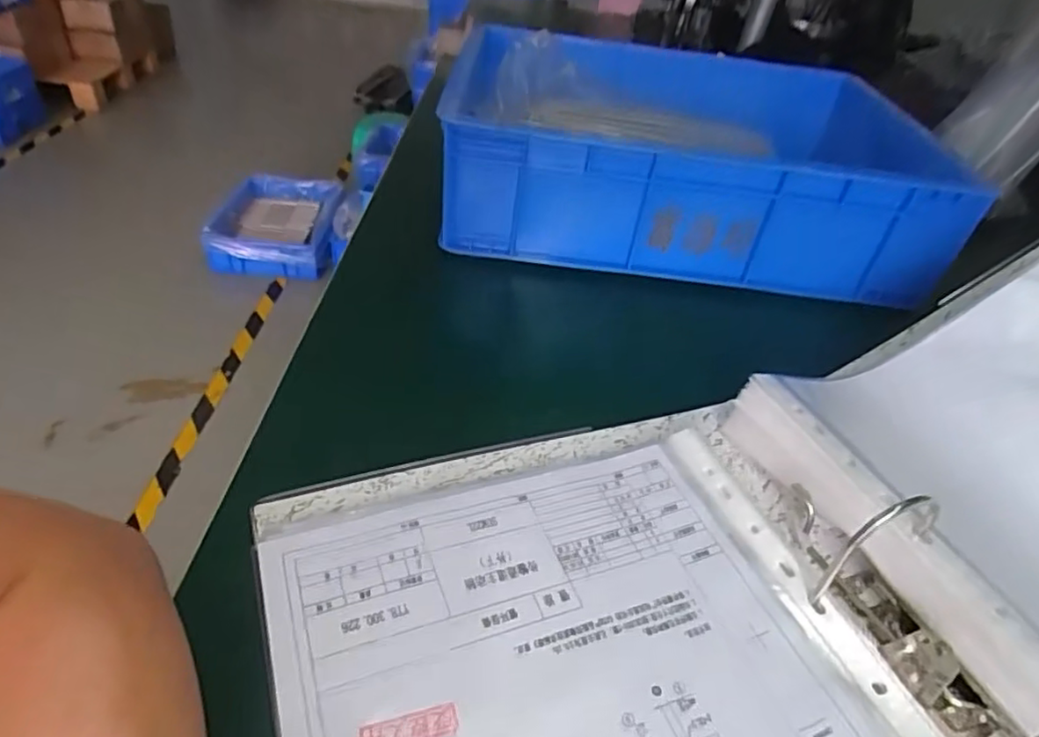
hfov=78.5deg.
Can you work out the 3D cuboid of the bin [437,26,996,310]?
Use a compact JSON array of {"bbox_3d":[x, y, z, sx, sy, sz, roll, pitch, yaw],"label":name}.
[{"bbox_3d":[0.147,-0.204,0.594,0.405,0.118,0.290,6,40,-2],"label":"bin"}]

